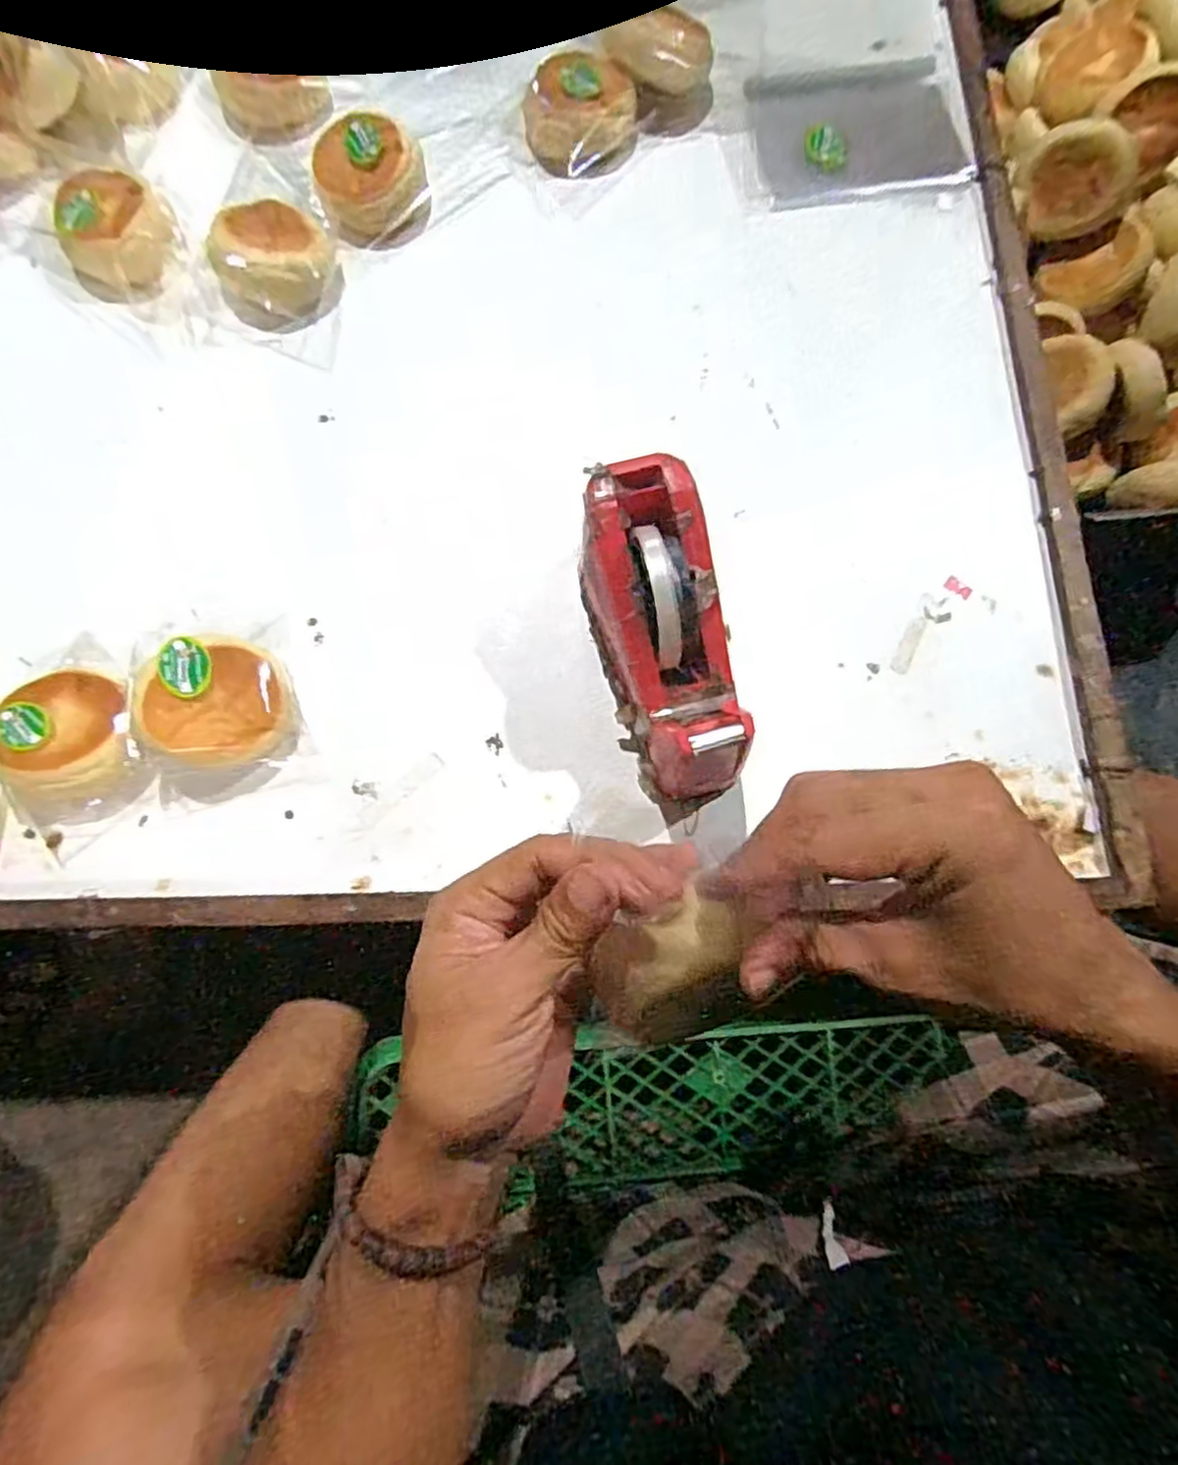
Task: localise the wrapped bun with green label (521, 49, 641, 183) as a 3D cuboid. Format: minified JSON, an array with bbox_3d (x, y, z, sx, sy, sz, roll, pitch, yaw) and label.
[{"bbox_3d":[-0.007,-0.530,0.607,0.098,0.038,0.083,-4,78,-2],"label":"wrapped bun with green label"}]

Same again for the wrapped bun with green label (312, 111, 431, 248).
[{"bbox_3d":[-0.174,-0.444,0.575,0.087,0.058,0.071,-15,78,-4],"label":"wrapped bun with green label"}]

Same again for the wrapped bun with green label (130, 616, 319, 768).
[{"bbox_3d":[-0.253,-0.027,0.480,0.096,0.060,0.107,-18,78,-5],"label":"wrapped bun with green label"}]

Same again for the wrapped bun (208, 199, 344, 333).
[{"bbox_3d":[-0.245,-0.365,0.559,0.091,0.052,0.084,0,77,-1],"label":"wrapped bun"}]

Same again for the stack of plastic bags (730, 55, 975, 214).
[{"bbox_3d":[0.226,-0.540,0.635,0.205,0.009,0.145,-6,78,-2],"label":"stack of plastic bags"}]

